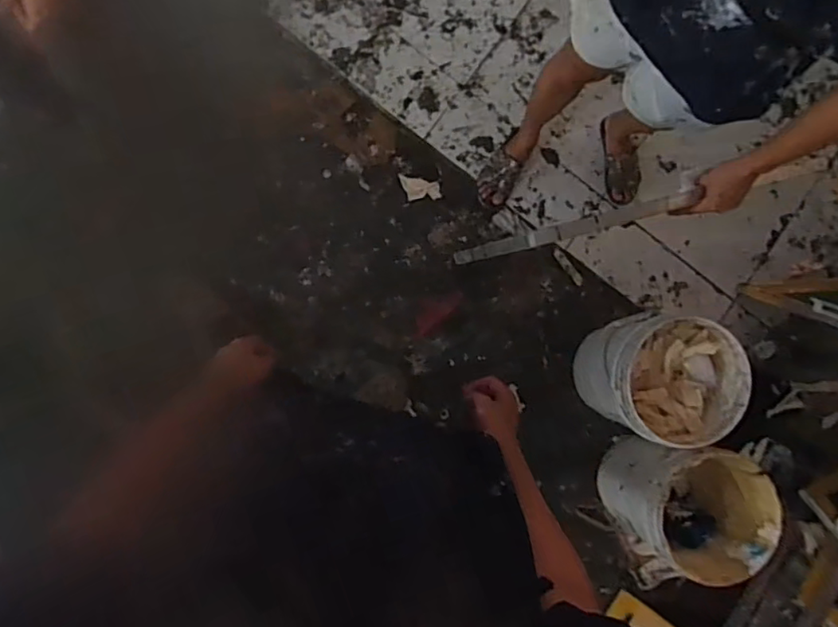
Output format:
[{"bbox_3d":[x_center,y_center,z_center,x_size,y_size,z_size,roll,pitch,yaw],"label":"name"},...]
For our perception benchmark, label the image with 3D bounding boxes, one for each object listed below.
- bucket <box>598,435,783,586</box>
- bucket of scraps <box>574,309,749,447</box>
[{"bbox_3d":[0.661,0.465,1.571,0.313,0.315,0.292,0,89,-7],"label":"bucket"},{"bbox_3d":[0.583,0.153,1.557,0.305,0.326,0.285,0,89,-7],"label":"bucket of scraps"}]

